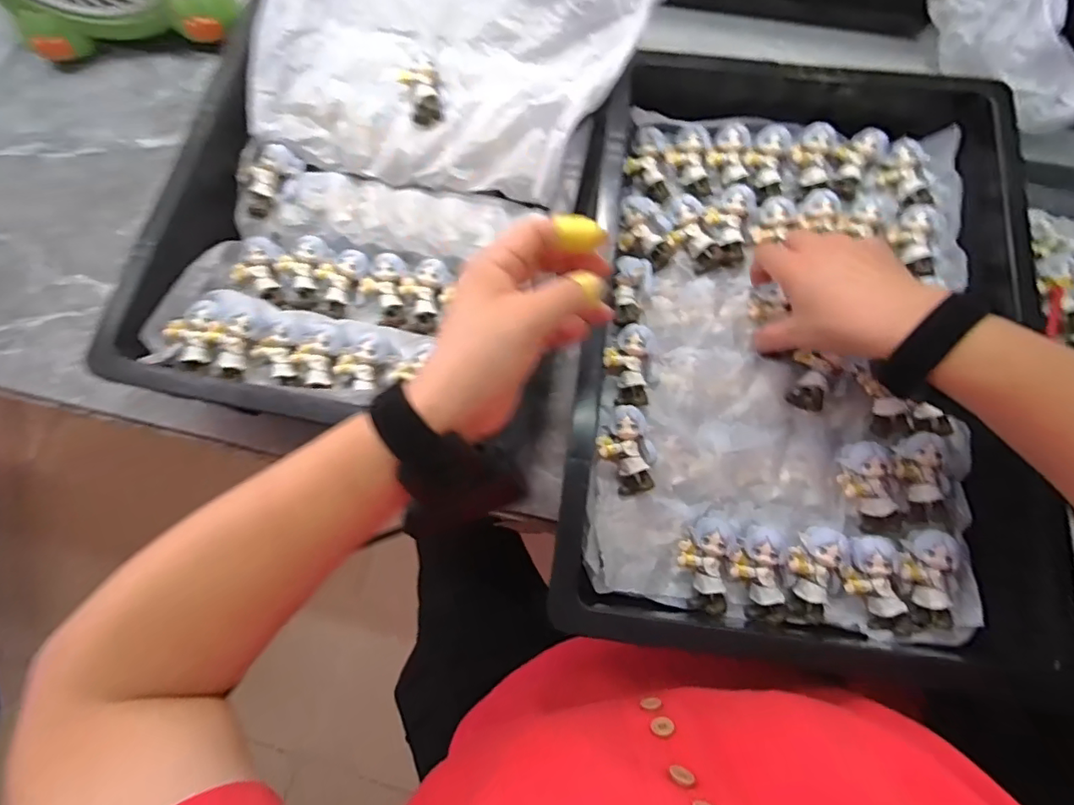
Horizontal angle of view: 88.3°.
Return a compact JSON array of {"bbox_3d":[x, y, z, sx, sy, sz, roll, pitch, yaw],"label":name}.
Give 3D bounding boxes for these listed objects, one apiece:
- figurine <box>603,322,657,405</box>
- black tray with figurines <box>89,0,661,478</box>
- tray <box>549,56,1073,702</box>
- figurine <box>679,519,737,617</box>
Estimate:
[{"bbox_3d":[0.072,-0.027,0.431,0.037,0.030,0.061,-6,74,0],"label":"figurine"},{"bbox_3d":[-0.111,-0.190,0.447,0.329,0.109,0.459,17,76,6],"label":"black tray with figurines"},{"bbox_3d":[0.197,-0.060,0.416,0.329,0.070,0.479,6,75,3],"label":"tray"},{"bbox_3d":[0.117,0.112,0.387,0.034,0.024,0.063,3,88,2],"label":"figurine"}]

